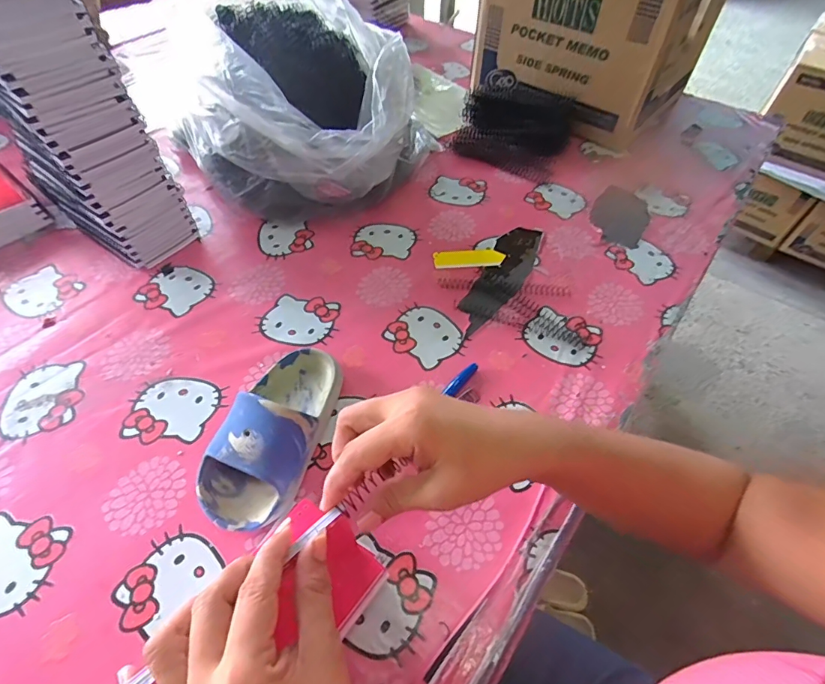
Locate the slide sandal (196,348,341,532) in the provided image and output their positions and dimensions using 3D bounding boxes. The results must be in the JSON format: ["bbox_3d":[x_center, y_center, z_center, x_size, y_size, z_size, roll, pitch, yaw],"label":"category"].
[{"bbox_3d":[-0.122,0.071,0.404,0.083,0.057,0.176,15,52,10],"label":"slide sandal"}]

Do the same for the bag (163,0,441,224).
[{"bbox_3d":[-0.122,-0.316,0.617,0.251,0.201,0.295,13,52,9],"label":"bag"}]

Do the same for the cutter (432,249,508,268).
[{"bbox_3d":[0.073,-0.106,0.578,0.089,0.004,0.030,-2,51,-3],"label":"cutter"}]

